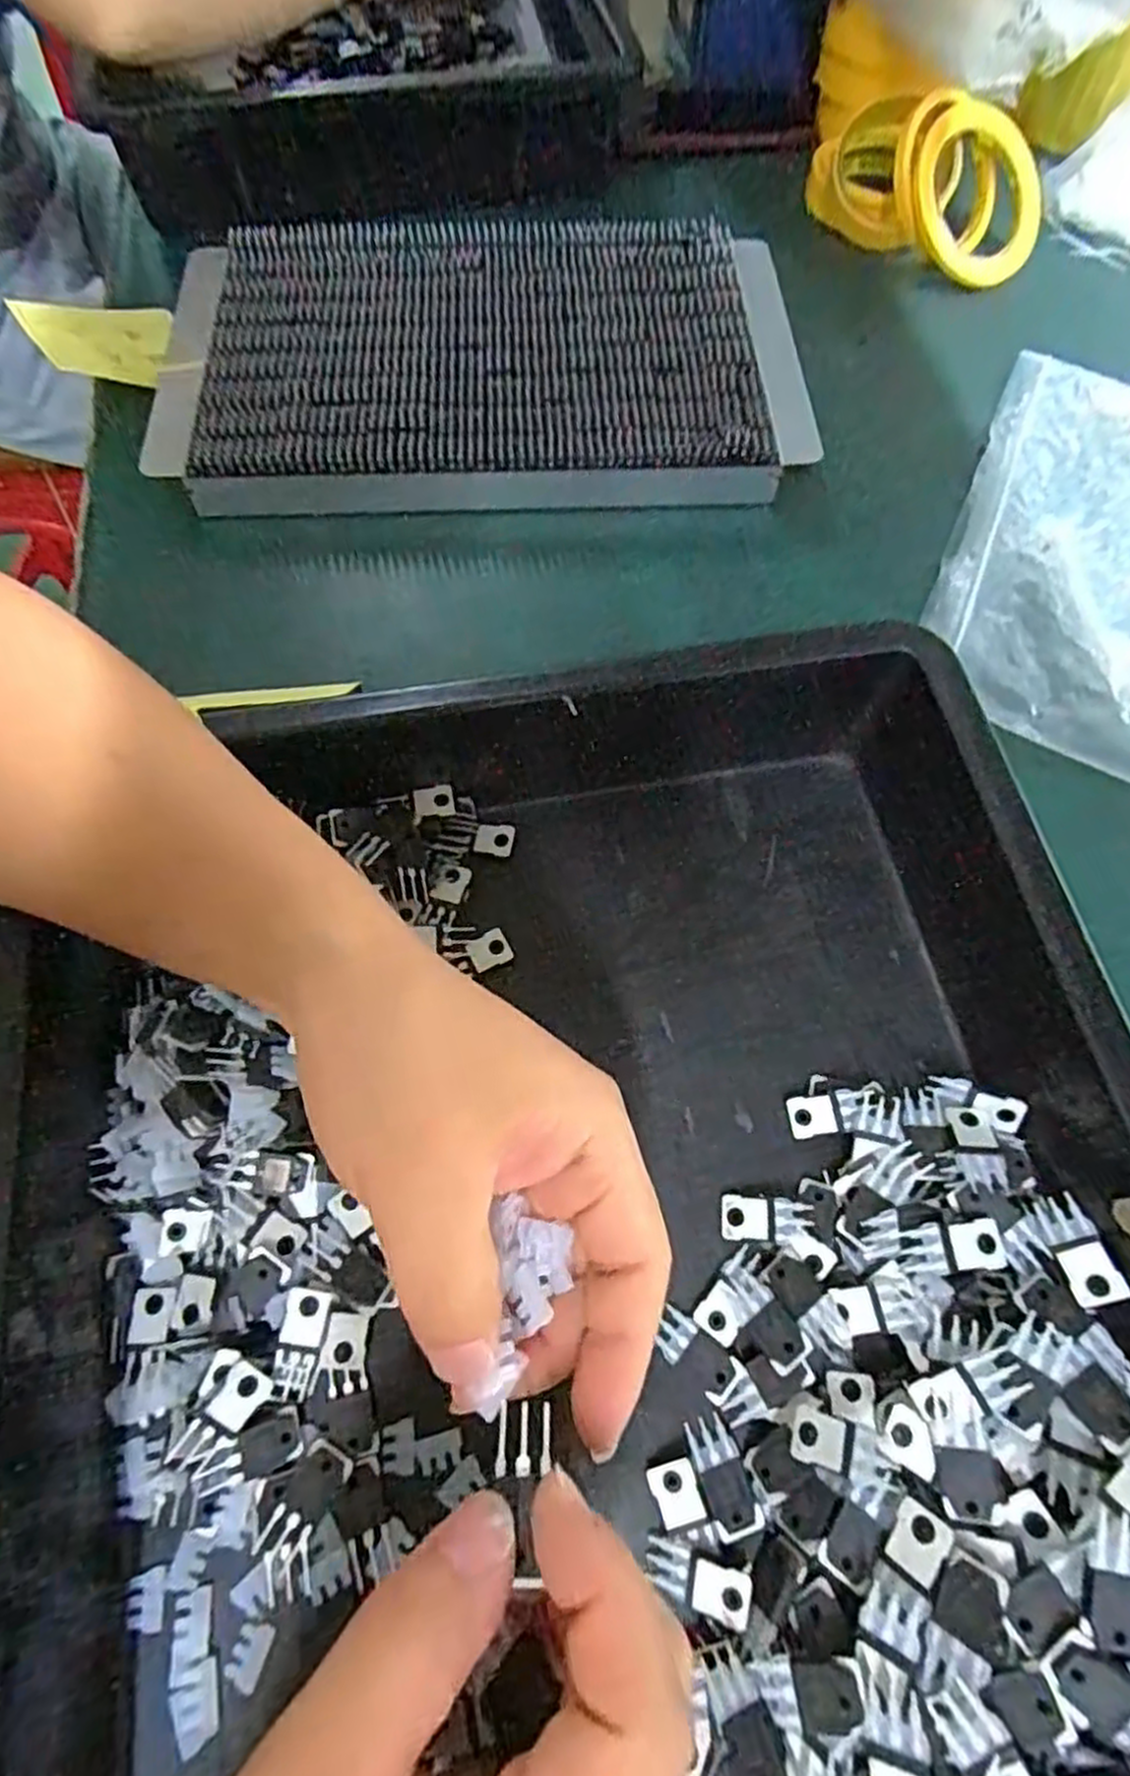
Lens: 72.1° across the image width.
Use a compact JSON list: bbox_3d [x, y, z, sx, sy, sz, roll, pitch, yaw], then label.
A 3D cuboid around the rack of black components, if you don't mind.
[{"bbox_3d":[-0.049,-0.321,0.473,0.365,0.044,0.219,-3,66,-3],"label":"rack of black components"}]

